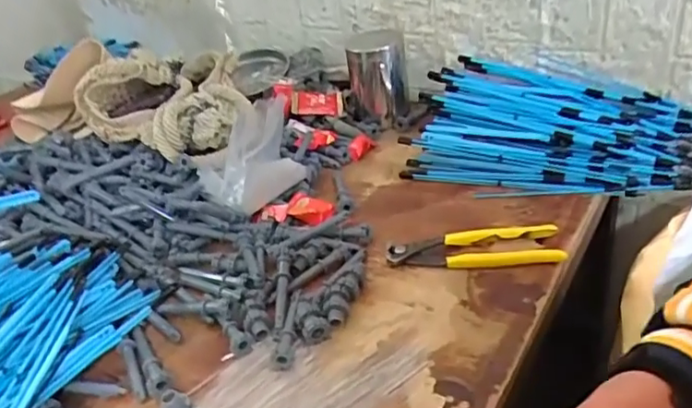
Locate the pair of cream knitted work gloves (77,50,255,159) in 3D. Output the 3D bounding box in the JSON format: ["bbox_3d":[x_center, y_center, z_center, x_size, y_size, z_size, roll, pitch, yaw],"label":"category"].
[{"bbox_3d":[-0.228,-0.130,0.746,0.204,0.085,0.173,-23,36,-21],"label":"pair of cream knitted work gloves"}]

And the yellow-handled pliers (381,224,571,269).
[{"bbox_3d":[0.123,0.040,0.562,0.162,0.018,0.045,-4,33,8],"label":"yellow-handled pliers"}]

